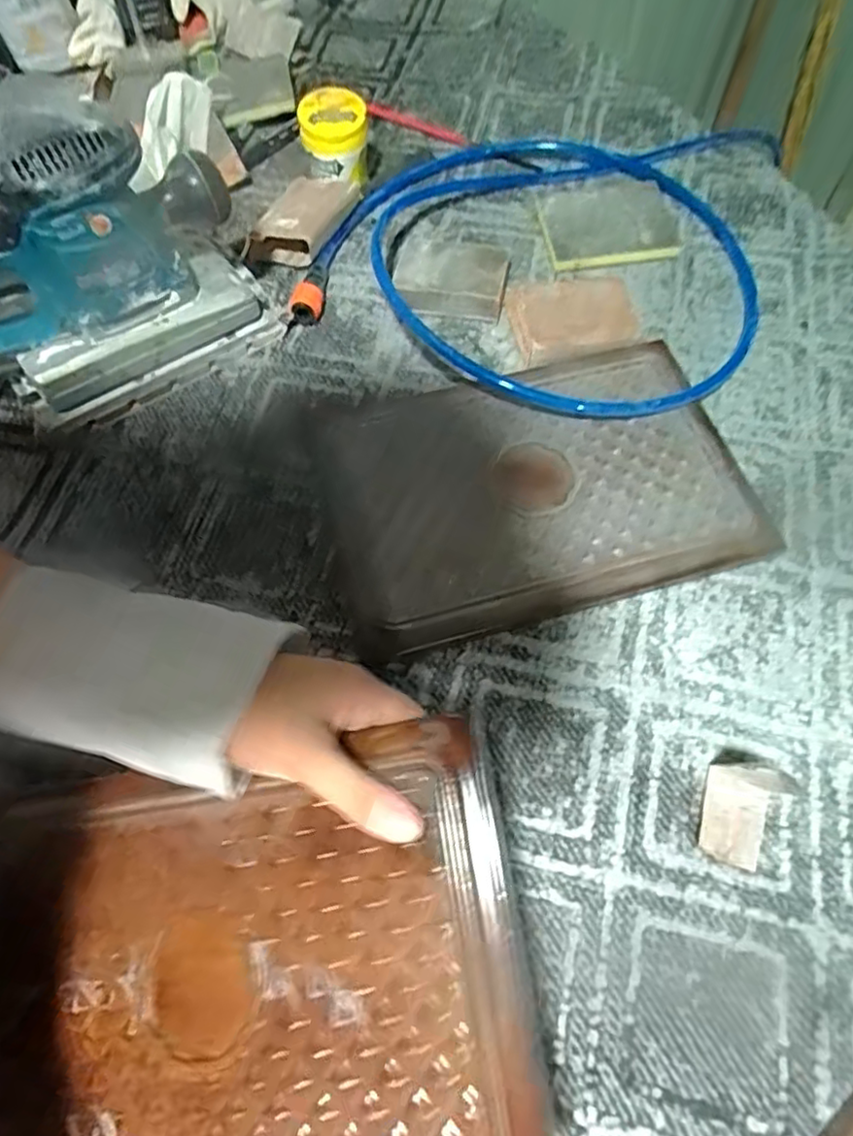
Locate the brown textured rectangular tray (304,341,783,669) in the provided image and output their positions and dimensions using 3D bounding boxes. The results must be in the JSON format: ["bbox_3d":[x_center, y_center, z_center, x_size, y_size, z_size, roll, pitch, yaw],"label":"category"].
[{"bbox_3d":[0.074,-0.067,0.482,0.294,0.031,0.219,-15,64,-5],"label":"brown textured rectangular tray"}]

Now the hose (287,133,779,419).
[{"bbox_3d":[0.101,-0.305,0.578,0.391,0.063,0.403,13,64,9],"label":"hose"}]

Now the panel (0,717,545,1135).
[{"bbox_3d":[-0.102,0.202,0.306,0.289,0.011,0.203,-14,72,14],"label":"panel"}]

